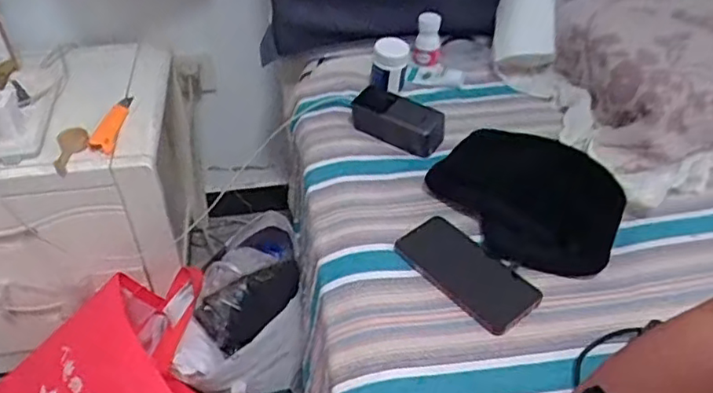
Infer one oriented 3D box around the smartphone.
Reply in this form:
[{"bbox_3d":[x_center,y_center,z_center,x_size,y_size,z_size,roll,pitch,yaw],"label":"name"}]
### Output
[{"bbox_3d":[0.126,0.087,0.715,0.086,0.016,0.170,-31,51,-28],"label":"smartphone"}]

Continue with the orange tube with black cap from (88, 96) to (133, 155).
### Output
[{"bbox_3d":[-0.408,-0.123,1.024,0.042,0.022,0.178,-4,44,-3],"label":"orange tube with black cap"}]

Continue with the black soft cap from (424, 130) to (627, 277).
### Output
[{"bbox_3d":[0.219,-0.005,0.790,0.230,0.062,0.206,22,48,22],"label":"black soft cap"}]

